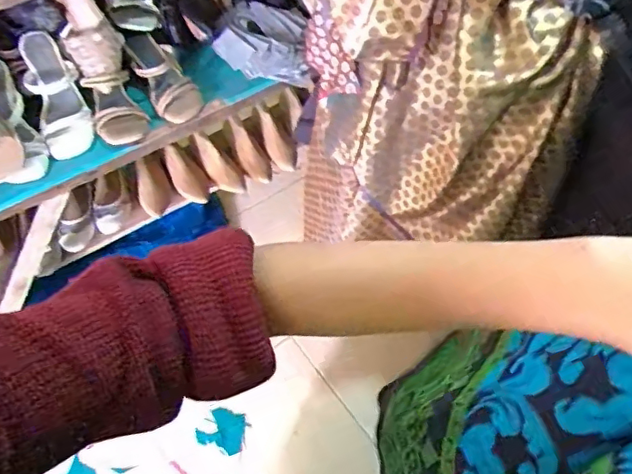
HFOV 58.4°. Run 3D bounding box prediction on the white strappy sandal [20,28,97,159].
[{"bbox_3d":[-0.459,-0.255,0.996,0.088,0.054,0.232,-20,87,-13],"label":"white strappy sandal"}]

